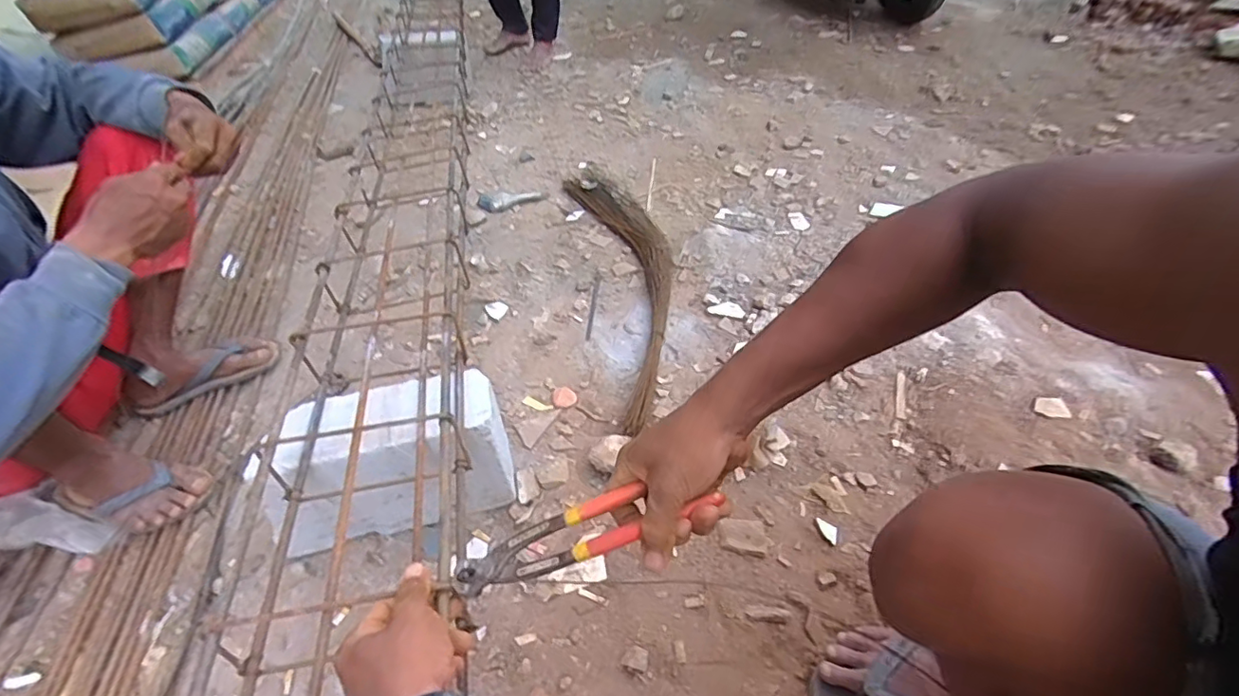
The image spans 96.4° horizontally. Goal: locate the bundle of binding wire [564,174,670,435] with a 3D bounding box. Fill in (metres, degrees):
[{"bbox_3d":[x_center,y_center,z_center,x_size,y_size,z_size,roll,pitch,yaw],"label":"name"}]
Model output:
[{"bbox_3d":[0.022,-0.163,1.162,0.179,0.053,0.824,-11,44,-4],"label":"bundle of binding wire"}]

